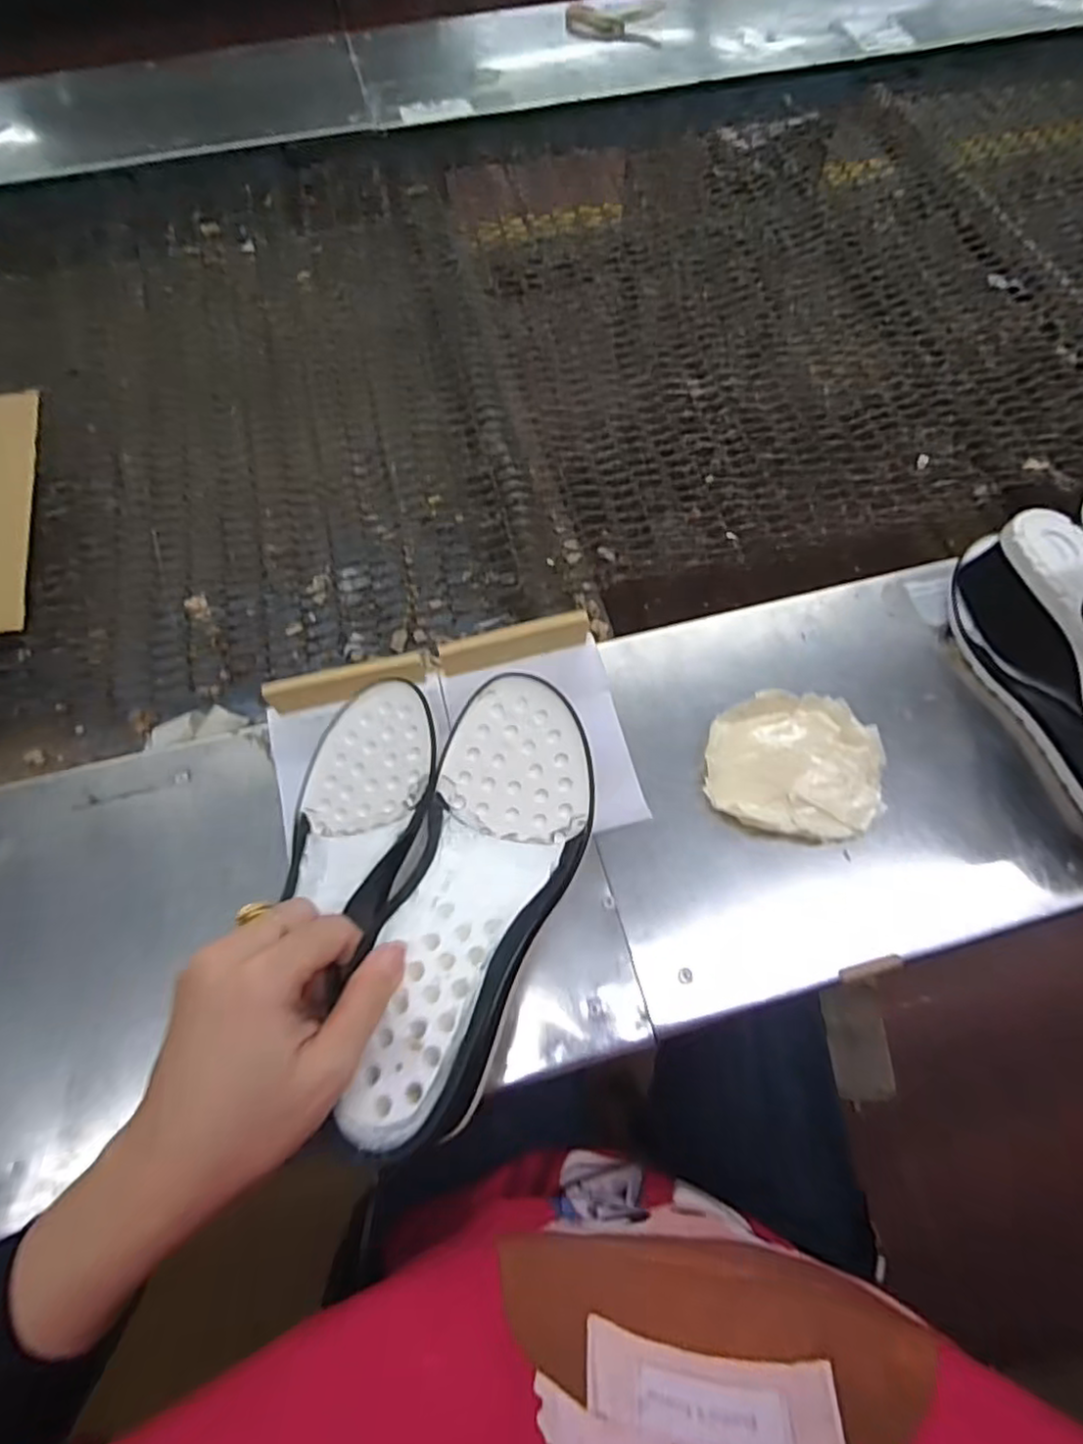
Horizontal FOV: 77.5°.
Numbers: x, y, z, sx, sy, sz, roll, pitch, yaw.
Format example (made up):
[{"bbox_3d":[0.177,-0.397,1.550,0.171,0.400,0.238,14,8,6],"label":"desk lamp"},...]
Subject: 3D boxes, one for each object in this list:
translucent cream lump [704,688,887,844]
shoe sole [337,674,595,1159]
[{"bbox_3d":[0.168,0.028,0.452,0.112,0.019,0.099,6,66,4],"label":"translucent cream lump"},{"bbox_3d":[-0.030,0.081,0.338,0.085,0.033,0.233,11,54,6],"label":"shoe sole"}]

